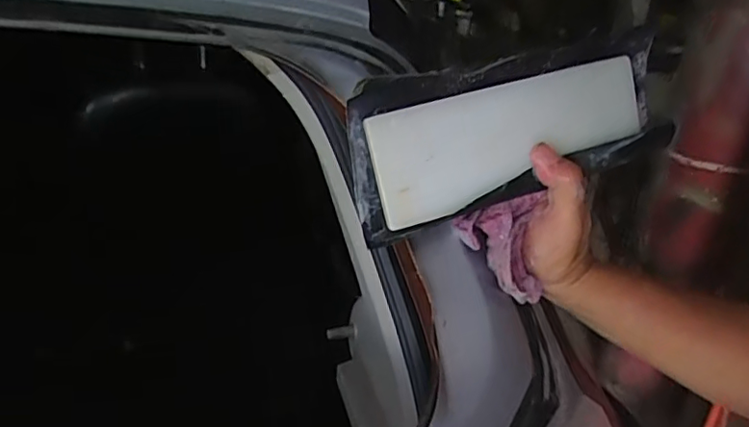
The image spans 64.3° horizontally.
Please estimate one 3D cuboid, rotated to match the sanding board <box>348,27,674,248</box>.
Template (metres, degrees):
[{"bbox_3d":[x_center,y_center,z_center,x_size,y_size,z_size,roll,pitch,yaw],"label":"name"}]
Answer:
[{"bbox_3d":[0.094,-0.061,0.415,0.226,0.096,0.035,-18,4,-10],"label":"sanding board"}]

